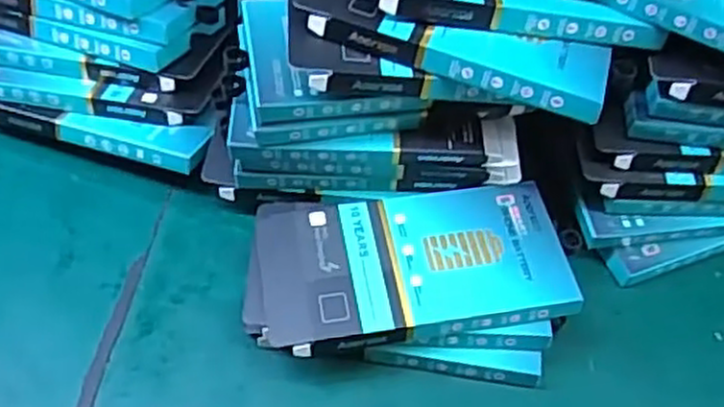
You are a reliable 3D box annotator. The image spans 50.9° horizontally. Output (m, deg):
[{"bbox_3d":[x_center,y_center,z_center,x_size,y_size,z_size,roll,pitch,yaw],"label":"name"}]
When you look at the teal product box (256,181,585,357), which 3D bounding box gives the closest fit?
[{"bbox_3d":[0.026,0.029,0.383,0.150,0.009,0.082,-6,55,-6],"label":"teal product box"}]

